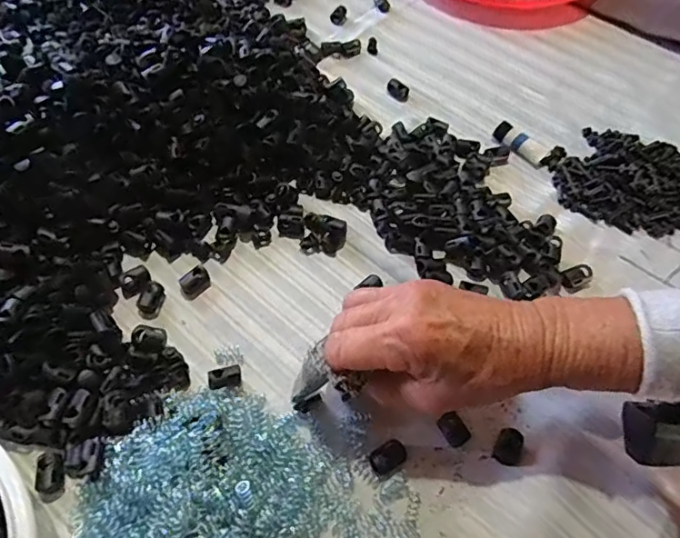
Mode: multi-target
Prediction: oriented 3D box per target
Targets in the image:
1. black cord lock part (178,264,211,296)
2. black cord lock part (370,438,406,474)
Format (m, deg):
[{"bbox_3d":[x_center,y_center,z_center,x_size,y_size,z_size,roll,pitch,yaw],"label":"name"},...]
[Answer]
[{"bbox_3d":[-0.099,0.008,0.362,0.019,0.010,0.016,-30,64,-20],"label":"black cord lock part"},{"bbox_3d":[0.027,0.108,0.304,0.020,0.007,0.014,-28,63,-18],"label":"black cord lock part"}]

